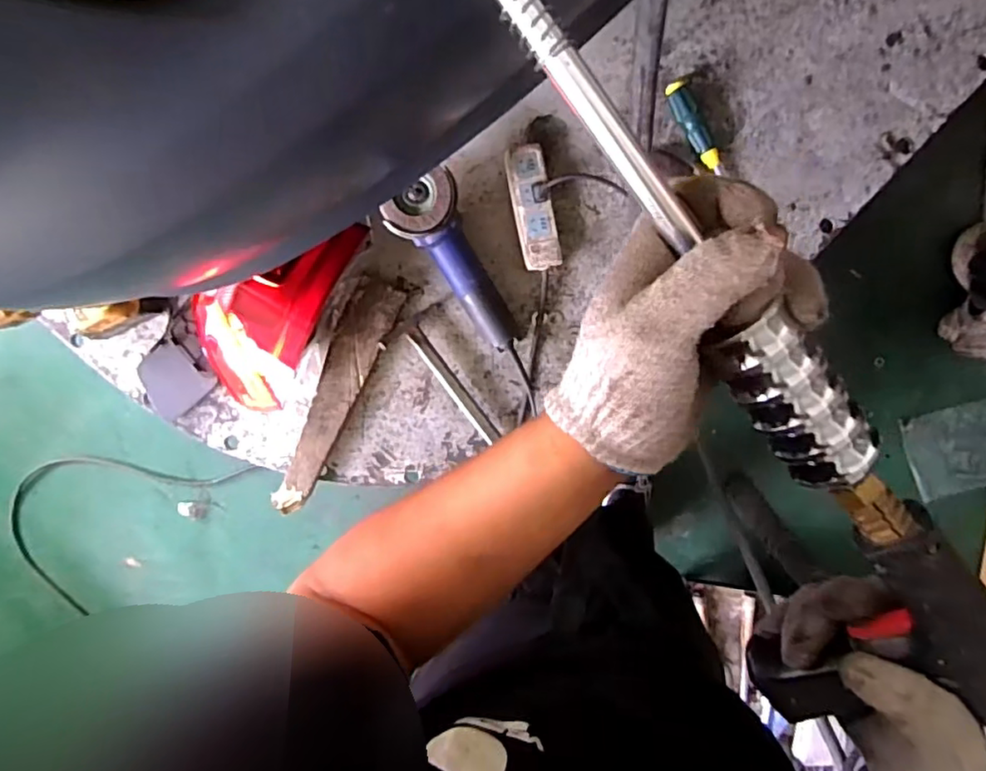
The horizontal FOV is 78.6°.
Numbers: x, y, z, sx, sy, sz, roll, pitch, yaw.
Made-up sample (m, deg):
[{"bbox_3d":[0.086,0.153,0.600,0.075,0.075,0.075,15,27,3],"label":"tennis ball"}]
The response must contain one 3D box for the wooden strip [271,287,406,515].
[{"bbox_3d":[-0.243,0.019,0.908,0.074,0.025,0.367,26,96,3],"label":"wooden strip"}]

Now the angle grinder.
[{"bbox_3d":[-0.049,-0.175,0.874,0.101,0.081,0.255,-30,110,7],"label":"angle grinder"}]

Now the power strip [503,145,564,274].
[{"bbox_3d":[0.057,-0.252,0.864,0.053,0.048,0.171,-11,94,6],"label":"power strip"}]

